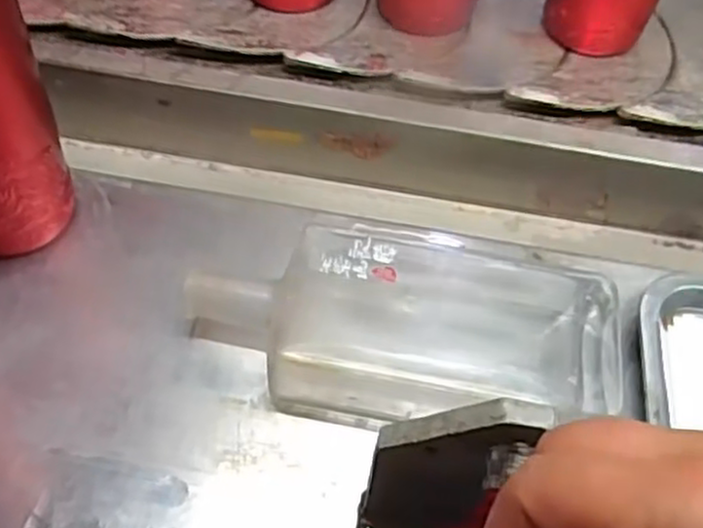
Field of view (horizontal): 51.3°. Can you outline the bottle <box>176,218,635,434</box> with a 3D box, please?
[{"bbox_3d":[0.029,0.036,0.391,0.232,0.047,0.098,7,53,1],"label":"bottle"}]

